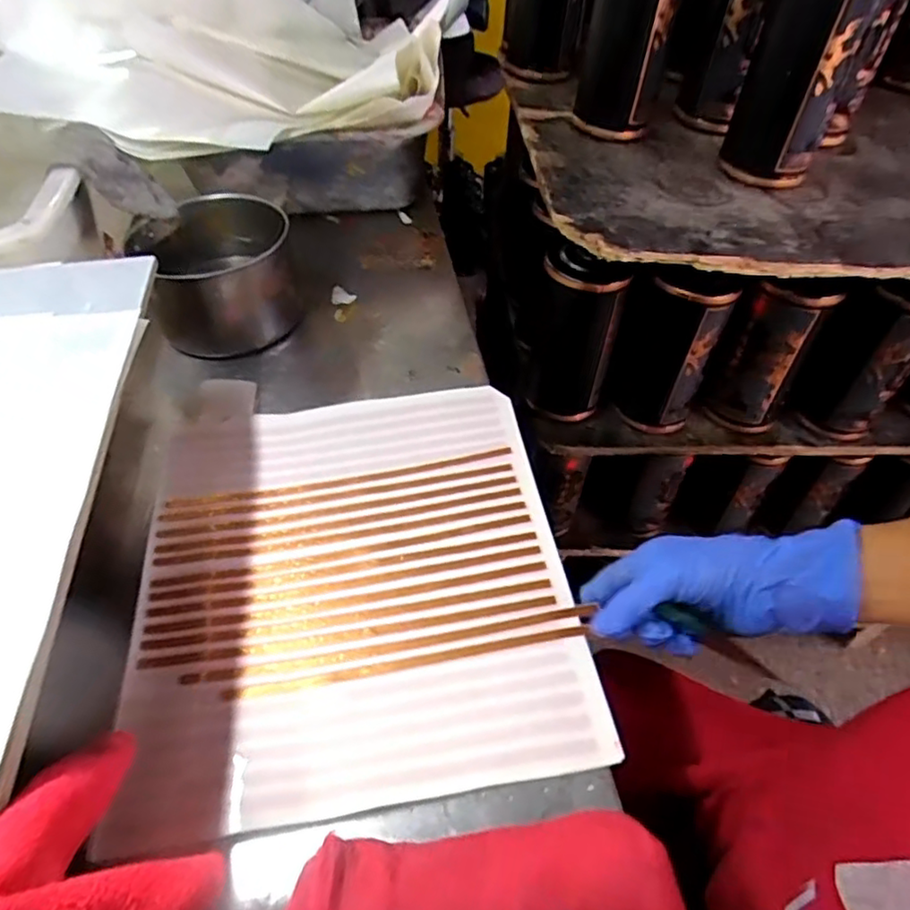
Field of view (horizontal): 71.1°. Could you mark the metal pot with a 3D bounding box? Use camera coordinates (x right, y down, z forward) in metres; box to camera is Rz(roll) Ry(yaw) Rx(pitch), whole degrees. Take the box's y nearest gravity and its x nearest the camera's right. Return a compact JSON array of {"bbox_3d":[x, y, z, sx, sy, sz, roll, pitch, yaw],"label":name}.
[{"bbox_3d":[-0.213,-0.169,0.600,0.128,0.086,0.139,2,48,-2],"label":"metal pot"}]

